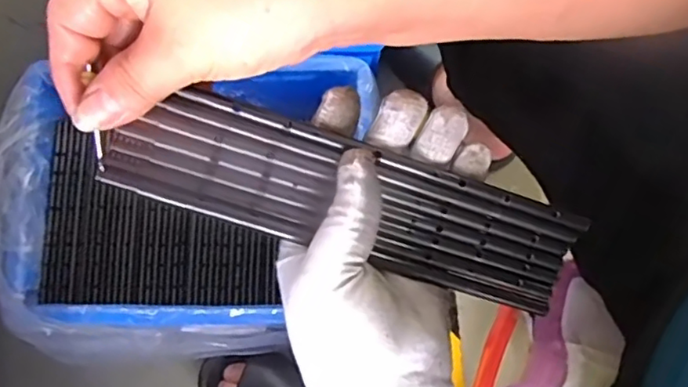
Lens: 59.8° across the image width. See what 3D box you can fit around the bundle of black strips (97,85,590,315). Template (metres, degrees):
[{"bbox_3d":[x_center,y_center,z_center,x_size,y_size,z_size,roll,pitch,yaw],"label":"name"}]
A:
[{"bbox_3d":[0.007,0.004,0.281,0.222,0.014,0.052,18,80,-12],"label":"bundle of black strips"}]

